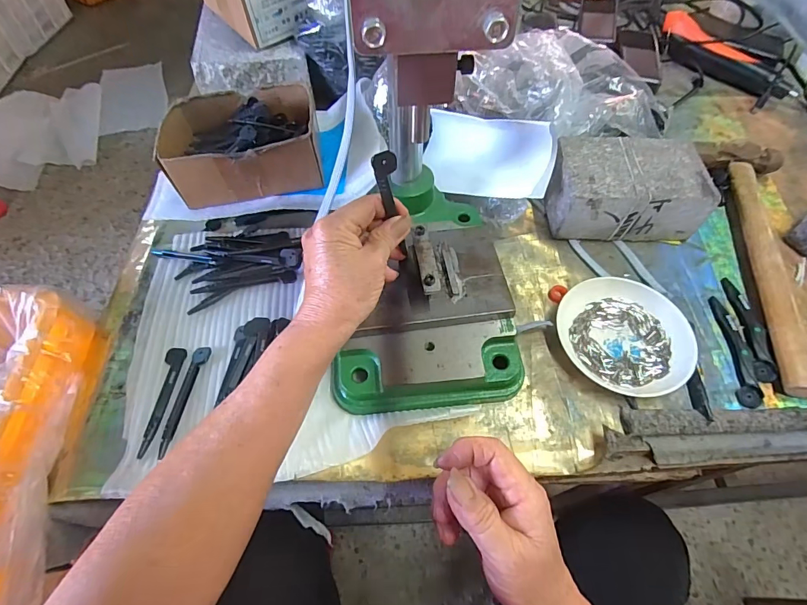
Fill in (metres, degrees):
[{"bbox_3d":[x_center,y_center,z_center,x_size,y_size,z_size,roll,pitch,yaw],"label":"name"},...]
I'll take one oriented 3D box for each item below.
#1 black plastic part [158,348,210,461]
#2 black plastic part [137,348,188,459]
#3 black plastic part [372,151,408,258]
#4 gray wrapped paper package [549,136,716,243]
[{"bbox_3d":[-0.188,0.081,0.360,0.014,0.004,0.097,4,57,2],"label":"black plastic part"},{"bbox_3d":[-0.207,0.081,0.358,0.016,0.007,0.099,-1,57,-2],"label":"black plastic part"},{"bbox_3d":[-0.007,-0.070,0.312,0.016,0.096,0.005,-16,56,-1],"label":"black plastic part"},{"bbox_3d":[0.238,-0.124,0.464,0.147,0.069,0.096,1,57,0],"label":"gray wrapped paper package"}]

